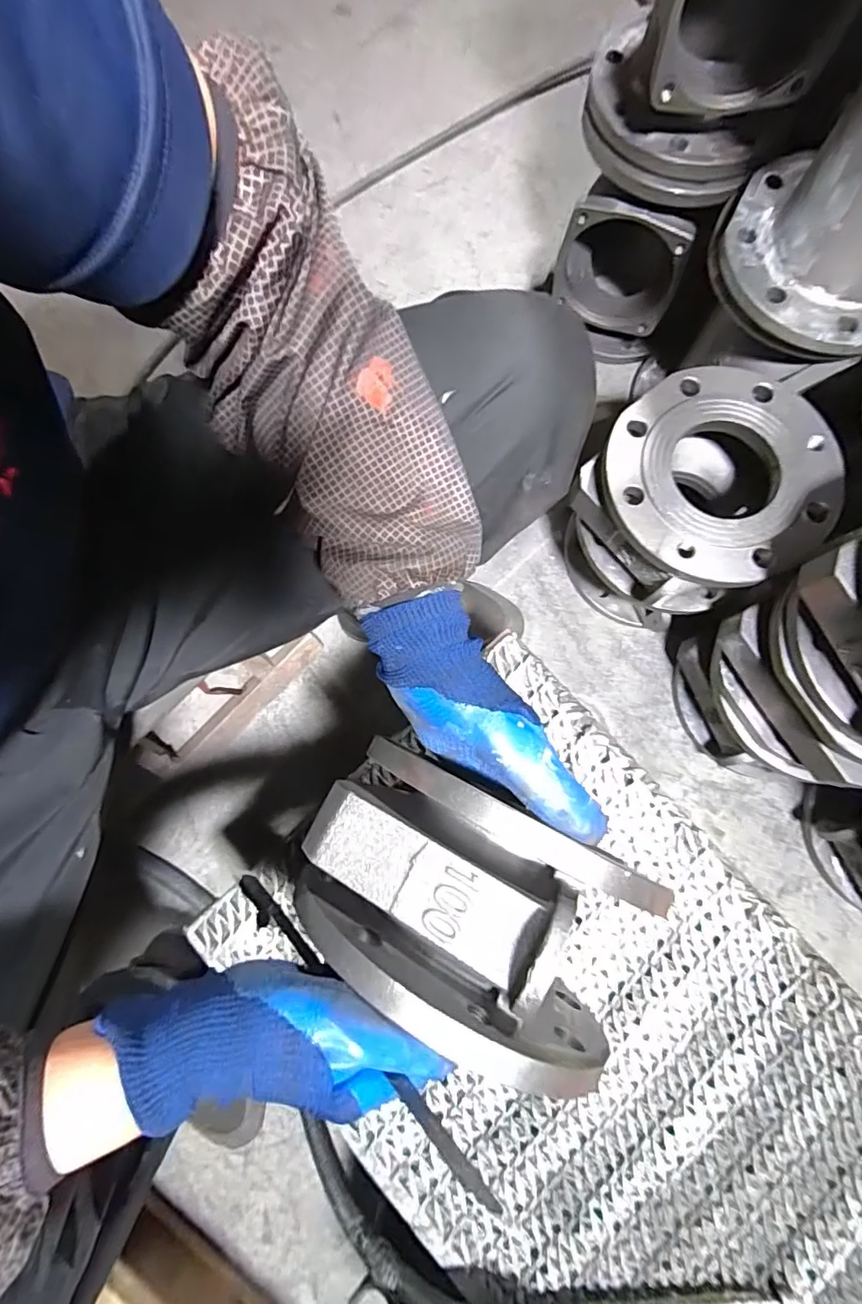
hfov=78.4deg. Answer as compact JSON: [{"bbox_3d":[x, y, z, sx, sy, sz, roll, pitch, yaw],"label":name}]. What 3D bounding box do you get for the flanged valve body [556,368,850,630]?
[{"bbox_3d":[0.271,-0.143,0.599,0.202,0.248,0.196,0,79,1],"label":"flanged valve body"}]

